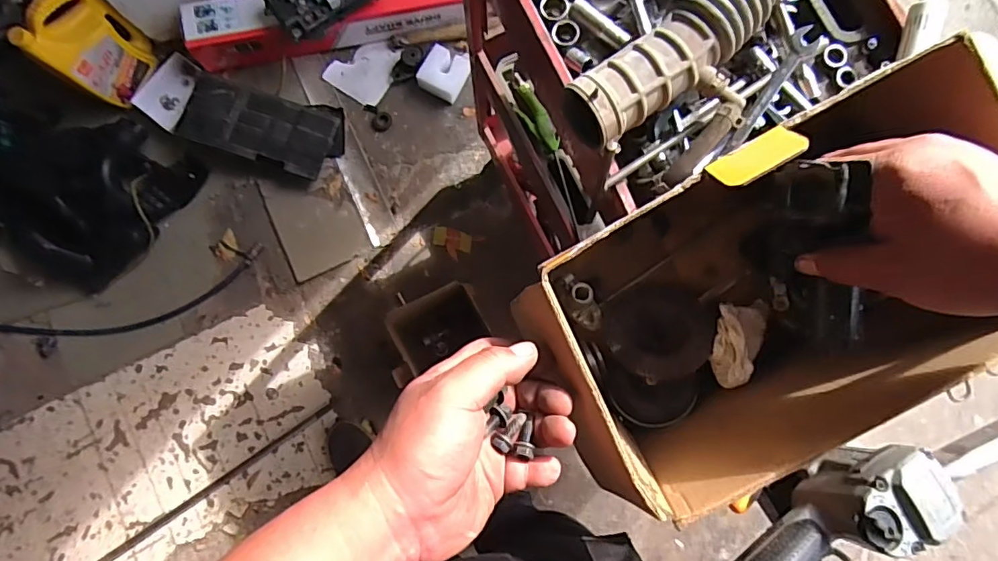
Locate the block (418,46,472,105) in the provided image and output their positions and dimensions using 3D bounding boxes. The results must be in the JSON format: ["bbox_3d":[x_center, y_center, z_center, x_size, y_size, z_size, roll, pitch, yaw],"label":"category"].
[{"bbox_3d":[-0.142,-0.549,1.410,0.115,0.048,0.126,27,84,4],"label":"block"}]

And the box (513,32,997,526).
[{"bbox_3d":[0.167,0.025,0.411,0.265,0.229,0.190,-29,83,-3],"label":"box"}]

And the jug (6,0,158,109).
[{"bbox_3d":[-0.970,-0.559,1.280,0.104,0.270,0.207,24,83,4],"label":"jug"}]

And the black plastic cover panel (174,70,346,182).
[{"bbox_3d":[-0.595,-0.390,1.352,0.389,0.043,0.204,12,82,-14],"label":"black plastic cover panel"}]

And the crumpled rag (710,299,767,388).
[{"bbox_3d":[0.215,0.055,0.472,0.042,0.024,0.080,11,83,2],"label":"crumpled rag"}]

